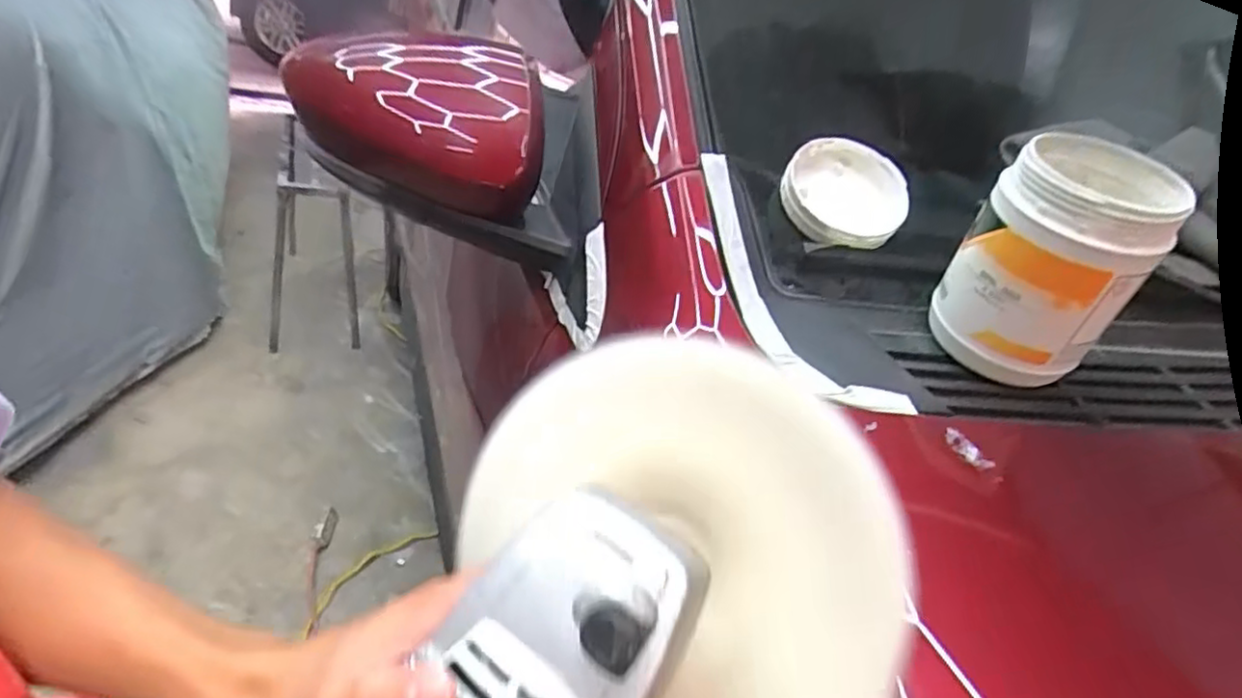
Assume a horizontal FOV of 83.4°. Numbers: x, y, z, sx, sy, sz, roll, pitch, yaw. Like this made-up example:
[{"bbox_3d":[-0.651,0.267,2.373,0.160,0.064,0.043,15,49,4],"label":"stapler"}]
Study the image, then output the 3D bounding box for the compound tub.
[{"bbox_3d":[0.278,-0.054,0.457,0.114,0.143,0.098,21,29,25],"label":"compound tub"}]

